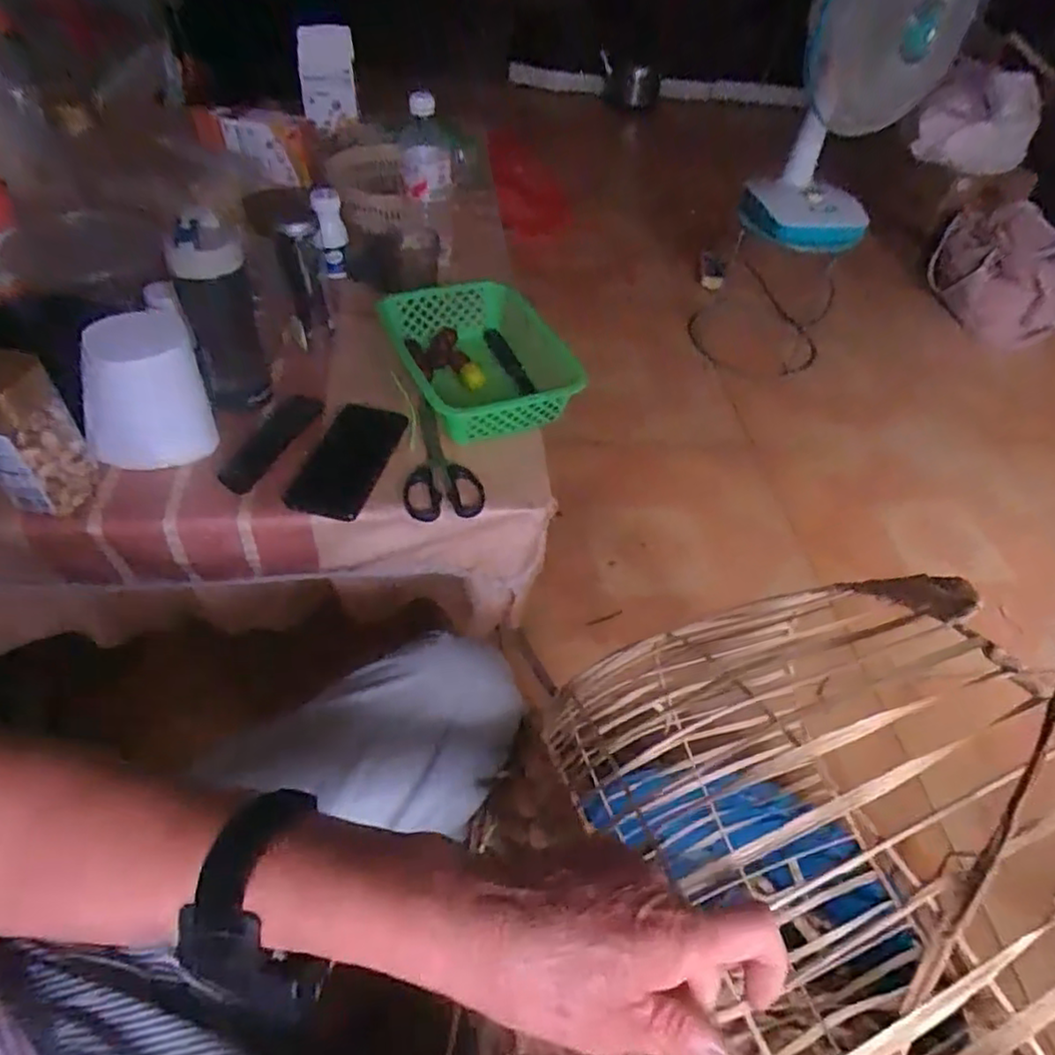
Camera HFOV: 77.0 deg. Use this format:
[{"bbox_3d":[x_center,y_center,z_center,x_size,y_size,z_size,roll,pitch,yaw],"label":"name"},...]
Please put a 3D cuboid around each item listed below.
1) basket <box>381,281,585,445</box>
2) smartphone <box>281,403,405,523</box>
[{"bbox_3d":[-0.062,-0.192,0.790,0.165,0.076,0.242,-15,52,-18],"label":"basket"},{"bbox_3d":[-0.184,-0.077,0.697,0.080,0.015,0.170,13,48,6],"label":"smartphone"}]

